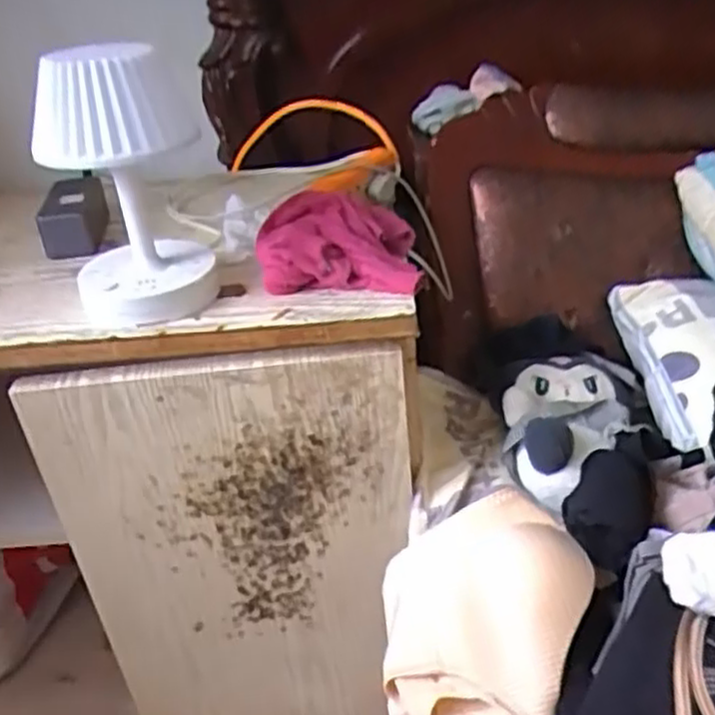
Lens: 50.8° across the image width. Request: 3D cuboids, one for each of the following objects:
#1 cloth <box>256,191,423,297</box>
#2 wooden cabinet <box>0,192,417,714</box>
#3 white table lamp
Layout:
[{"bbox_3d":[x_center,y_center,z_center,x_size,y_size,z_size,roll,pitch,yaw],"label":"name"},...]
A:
[{"bbox_3d":[-0.019,-0.109,0.714,0.148,0.057,0.125,-4,31,-1],"label":"cloth"},{"bbox_3d":[-0.284,0.166,0.941,0.688,0.610,0.369,-4,31,1],"label":"wooden cabinet"},{"bbox_3d":[-0.202,-0.150,0.661,0.123,0.215,0.130,-11,32,-12],"label":"white table lamp"}]

